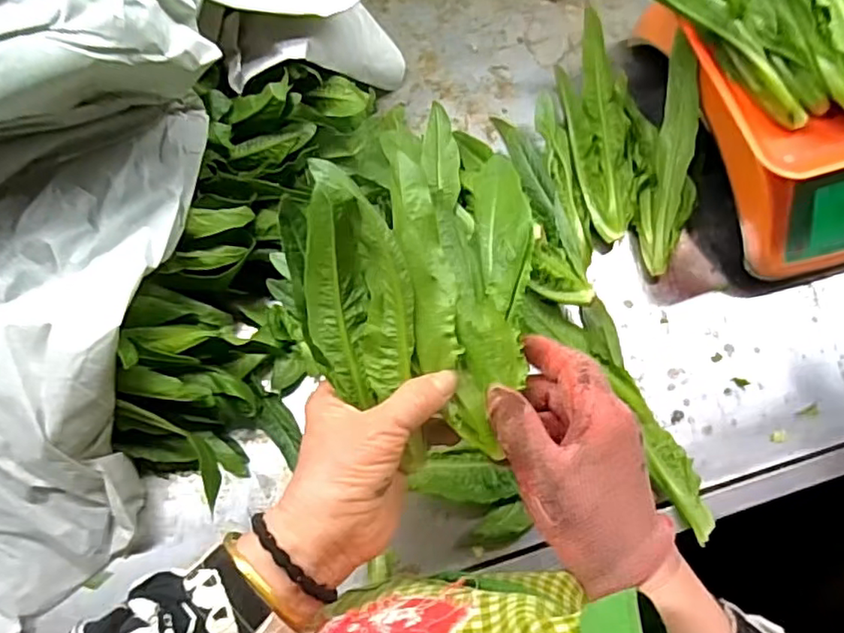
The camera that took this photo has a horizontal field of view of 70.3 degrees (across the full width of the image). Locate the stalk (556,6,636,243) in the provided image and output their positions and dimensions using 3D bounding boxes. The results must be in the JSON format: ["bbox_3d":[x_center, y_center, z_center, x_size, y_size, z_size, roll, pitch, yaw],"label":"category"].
[{"bbox_3d":[0.165,-0.167,0.547,0.058,0.051,0.195,-7,85,-3],"label":"stalk"}]

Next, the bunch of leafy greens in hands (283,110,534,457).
[{"bbox_3d":[-0.006,-0.031,0.336,0.134,0.084,0.171,3,70,1],"label":"bunch of leafy greens in hands"}]

